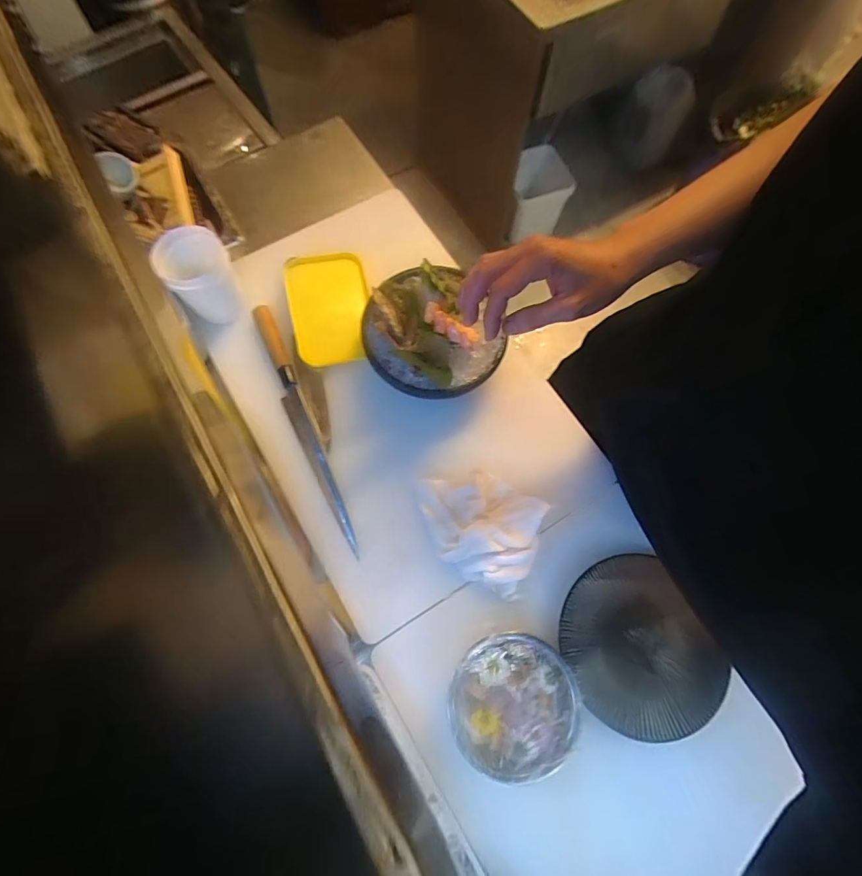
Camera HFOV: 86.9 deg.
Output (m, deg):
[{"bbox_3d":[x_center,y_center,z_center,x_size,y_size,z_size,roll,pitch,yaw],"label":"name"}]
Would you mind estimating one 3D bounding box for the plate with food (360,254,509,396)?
[{"bbox_3d":[0.001,-0.150,0.596,0.176,0.062,0.188,-33,74,-12],"label":"plate with food"}]

